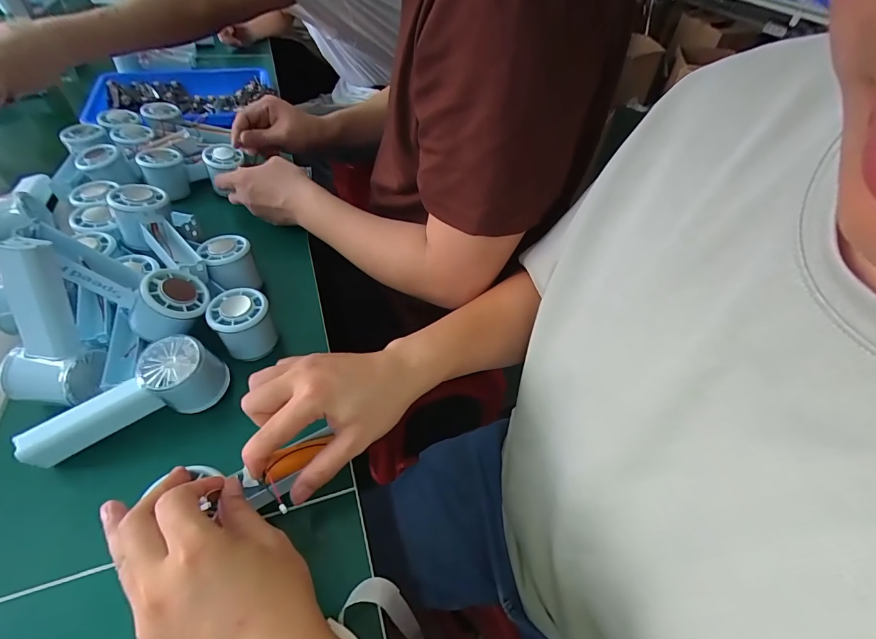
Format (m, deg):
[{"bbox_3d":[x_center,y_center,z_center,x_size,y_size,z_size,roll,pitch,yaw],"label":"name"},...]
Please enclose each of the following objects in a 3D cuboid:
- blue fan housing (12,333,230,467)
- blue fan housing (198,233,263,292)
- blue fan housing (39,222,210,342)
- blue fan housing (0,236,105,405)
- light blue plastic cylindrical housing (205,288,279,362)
[{"bbox_3d":[-0.276,0.068,0.344,0.149,0.055,0.049,-24,55,-22],"label":"blue fan housing"},{"bbox_3d":[-0.246,-0.067,0.457,0.051,0.053,0.057,-31,58,-27],"label":"blue fan housing"},{"bbox_3d":[-0.300,-0.036,0.376,0.145,0.054,0.067,28,49,-11],"label":"blue fan housing"},{"bbox_3d":[-0.346,0.002,0.338,0.065,0.147,0.050,7,20,2],"label":"blue fan housing"},{"bbox_3d":[-0.204,0.008,0.411,0.054,0.064,0.053,2,49,-2],"label":"light blue plastic cylindrical housing"}]

